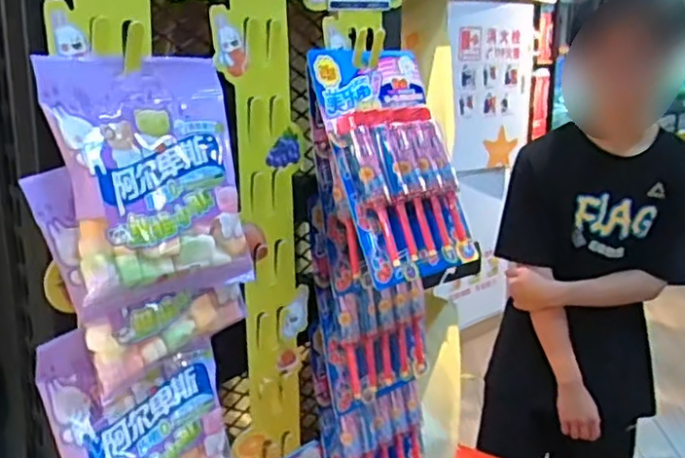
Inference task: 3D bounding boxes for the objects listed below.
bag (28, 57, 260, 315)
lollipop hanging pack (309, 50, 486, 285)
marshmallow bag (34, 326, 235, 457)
[{"bbox_3d":[-0.108,-0.029,0.393,0.038,0.134,0.111,12,18,38],"label":"bag"},{"bbox_3d":[0.044,-0.055,0.505,0.108,0.177,0.022,-13,-8,-41],"label":"lollipop hanging pack"},{"bbox_3d":[-0.121,0.124,0.421,0.116,0.129,0.022,-12,19,-40],"label":"marshmallow bag"}]

